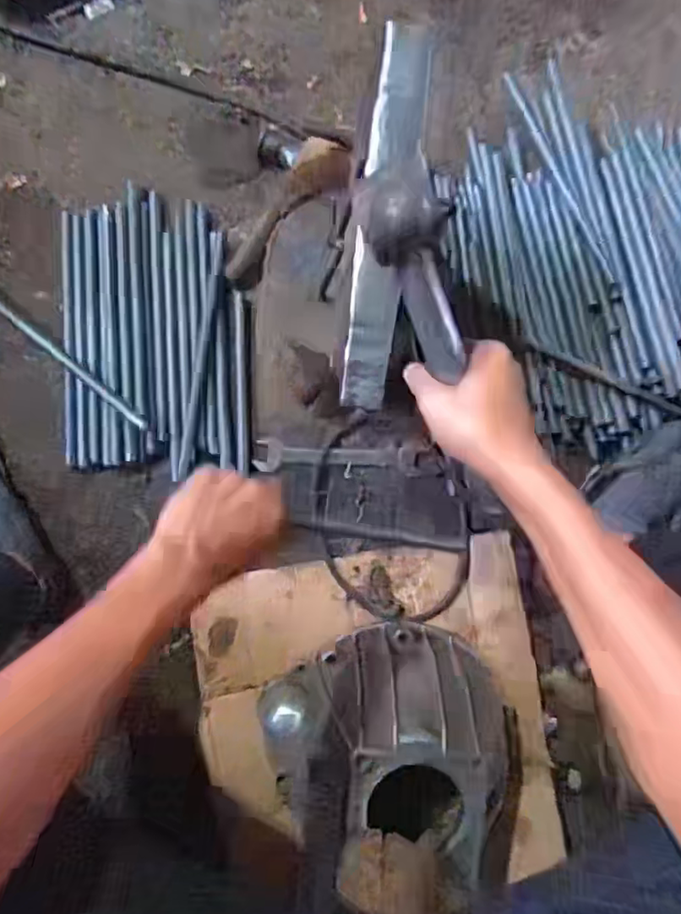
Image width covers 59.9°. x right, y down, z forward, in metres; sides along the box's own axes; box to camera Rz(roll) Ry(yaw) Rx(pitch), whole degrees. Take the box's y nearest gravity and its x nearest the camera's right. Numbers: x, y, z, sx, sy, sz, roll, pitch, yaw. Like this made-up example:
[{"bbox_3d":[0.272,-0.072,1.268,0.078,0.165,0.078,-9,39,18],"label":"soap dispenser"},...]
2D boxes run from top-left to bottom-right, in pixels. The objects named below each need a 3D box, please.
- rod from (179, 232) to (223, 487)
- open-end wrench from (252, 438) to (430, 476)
[{"bbox_3d":[-0.183,-0.140,0.782,0.019,0.010,0.329,8,84,-6],"label":"rod"},{"bbox_3d":[0.001,0.002,0.798,0.225,0.013,0.041,3,85,-7],"label":"open-end wrench"}]

